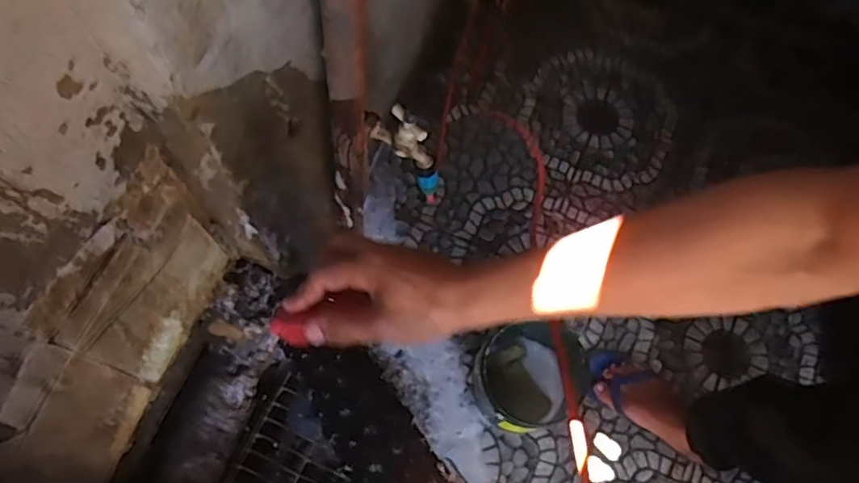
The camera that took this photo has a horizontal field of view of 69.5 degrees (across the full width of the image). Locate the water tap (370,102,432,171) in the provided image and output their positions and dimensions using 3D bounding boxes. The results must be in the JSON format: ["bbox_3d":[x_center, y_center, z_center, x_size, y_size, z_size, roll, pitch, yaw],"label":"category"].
[{"bbox_3d":[-0.037,-0.145,0.852,0.094,0.083,0.030,36,71,10],"label":"water tap"}]

